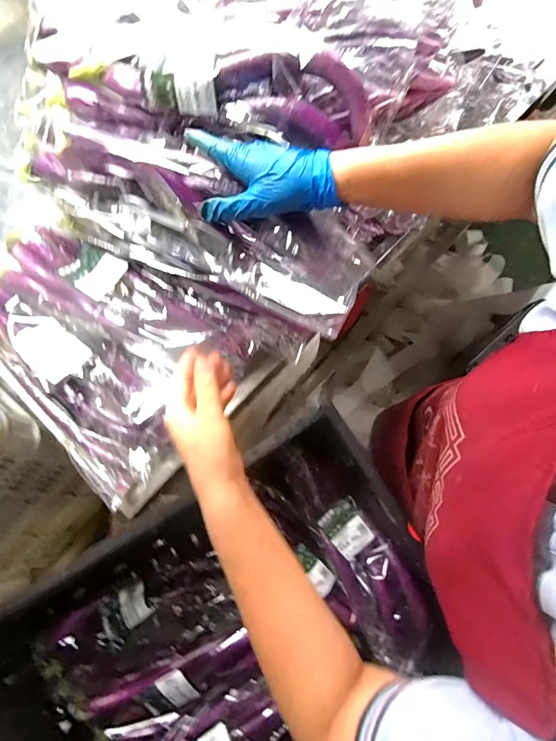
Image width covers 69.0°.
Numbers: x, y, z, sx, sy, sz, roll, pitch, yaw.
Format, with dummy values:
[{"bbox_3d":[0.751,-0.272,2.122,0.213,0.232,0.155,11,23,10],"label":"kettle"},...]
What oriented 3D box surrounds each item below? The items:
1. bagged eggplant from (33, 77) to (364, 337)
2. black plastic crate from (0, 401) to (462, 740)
[{"bbox_3d":[-0.084,-0.177,0.433,0.399,0.084,0.139,38,77,11],"label":"bagged eggplant"},{"bbox_3d":[-0.082,0.386,0.583,0.593,0.212,0.413,-37,75,-10],"label":"black plastic crate"}]

